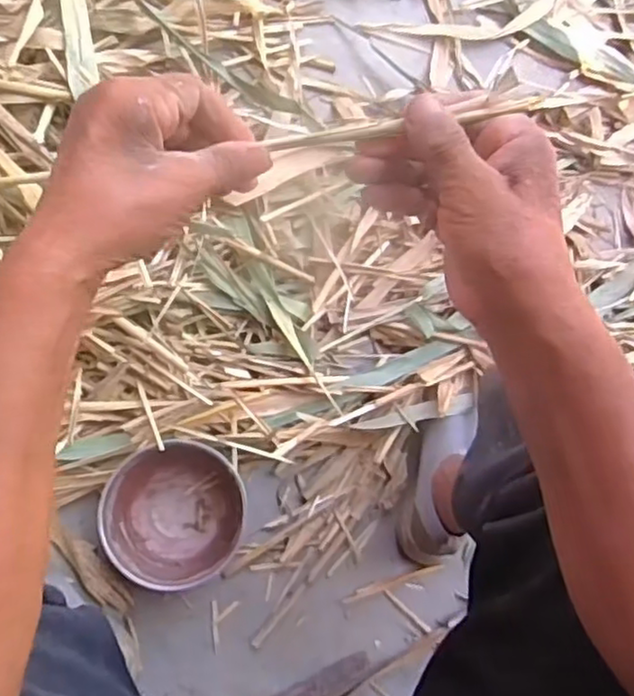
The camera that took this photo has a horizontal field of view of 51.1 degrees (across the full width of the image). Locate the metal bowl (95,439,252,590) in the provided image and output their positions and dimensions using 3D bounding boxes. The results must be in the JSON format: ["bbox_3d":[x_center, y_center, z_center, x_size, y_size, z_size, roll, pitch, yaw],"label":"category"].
[{"bbox_3d":[-0.167,0.197,0.781,0.160,0.064,0.169,-8,84,-7],"label":"metal bowl"}]

